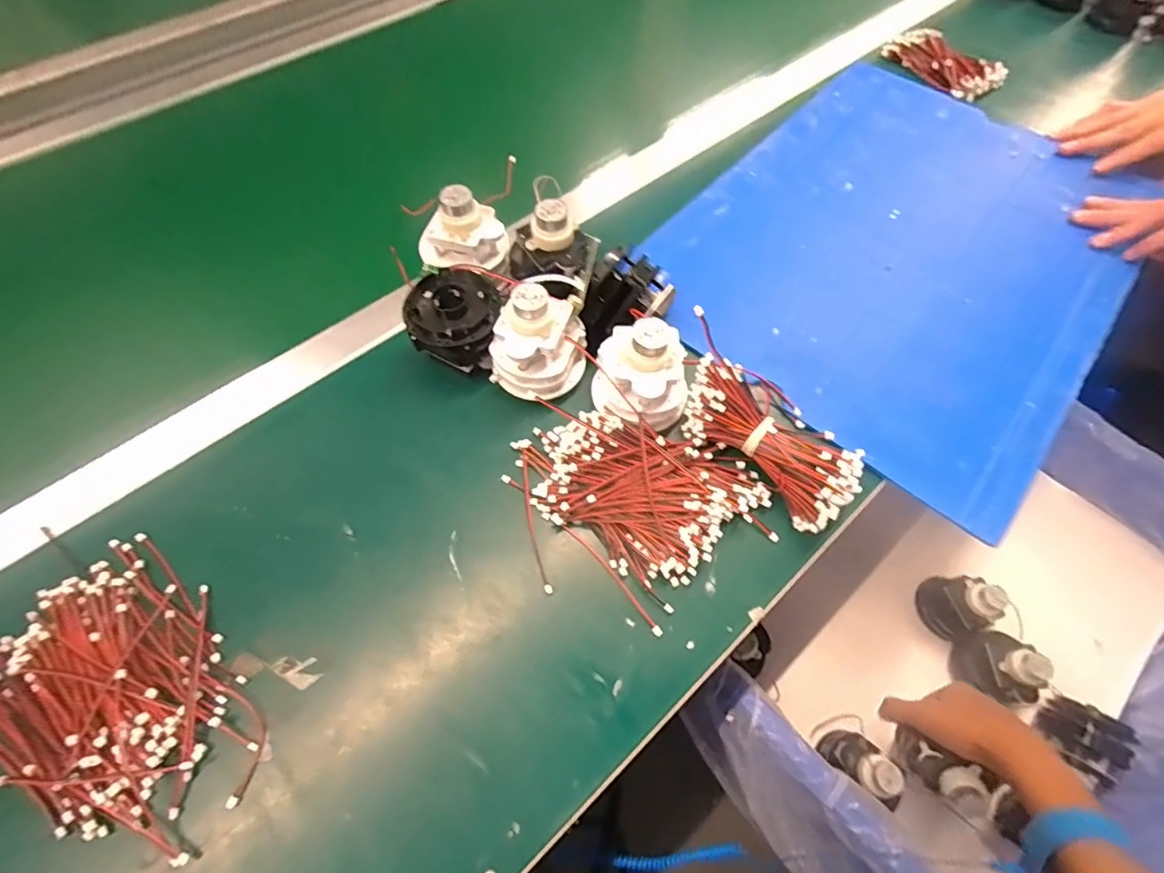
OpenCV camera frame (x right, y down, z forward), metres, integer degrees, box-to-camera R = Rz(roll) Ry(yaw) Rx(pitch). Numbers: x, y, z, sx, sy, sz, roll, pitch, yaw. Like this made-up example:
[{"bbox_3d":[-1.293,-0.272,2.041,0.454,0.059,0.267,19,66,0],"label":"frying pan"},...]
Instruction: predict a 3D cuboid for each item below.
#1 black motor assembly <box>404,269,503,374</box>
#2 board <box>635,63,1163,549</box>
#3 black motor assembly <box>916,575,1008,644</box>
[{"bbox_3d":[-0.094,-0.085,0.391,0.067,0.052,0.061,0,62,0],"label":"black motor assembly"},{"bbox_3d":[0.301,-0.180,0.484,0.350,0.010,0.460,38,68,16],"label":"board"},{"bbox_3d":[0.416,0.184,0.571,0.049,0.078,0.057,-31,68,-16],"label":"black motor assembly"}]

